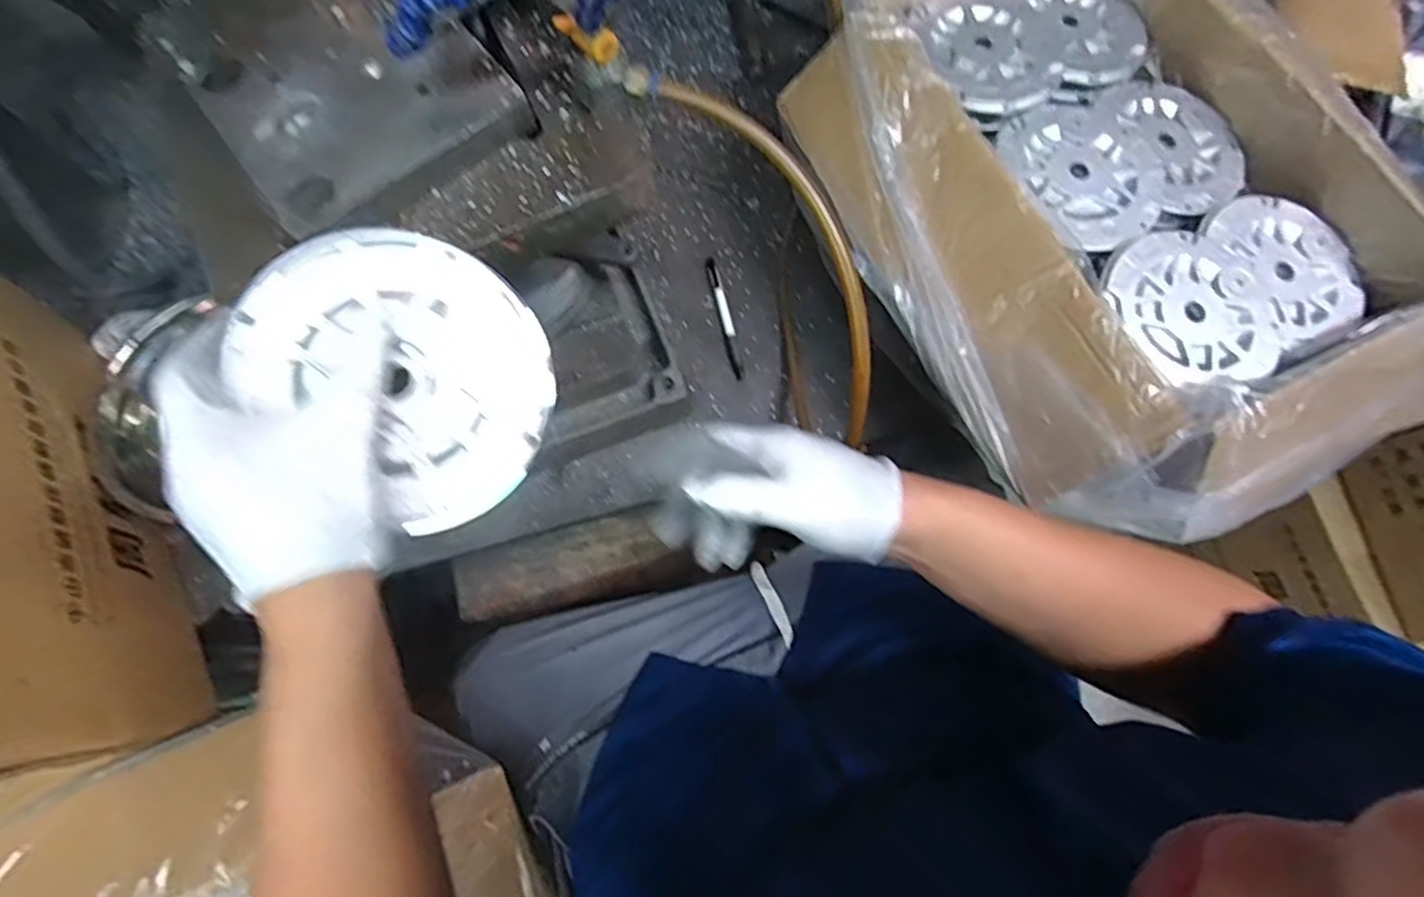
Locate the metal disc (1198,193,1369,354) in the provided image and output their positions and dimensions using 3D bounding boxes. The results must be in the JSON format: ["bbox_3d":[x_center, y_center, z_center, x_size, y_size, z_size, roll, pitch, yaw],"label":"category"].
[{"bbox_3d":[0.452,-0.145,0.555,0.110,0.019,0.127,-31,75,-9],"label":"metal disc"}]

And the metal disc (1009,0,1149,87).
[{"bbox_3d":[0.328,-0.380,0.632,0.119,0.023,0.132,-8,72,-2],"label":"metal disc"}]

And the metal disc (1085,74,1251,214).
[{"bbox_3d":[0.391,-0.263,0.600,0.117,0.019,0.134,-27,74,-8],"label":"metal disc"}]

